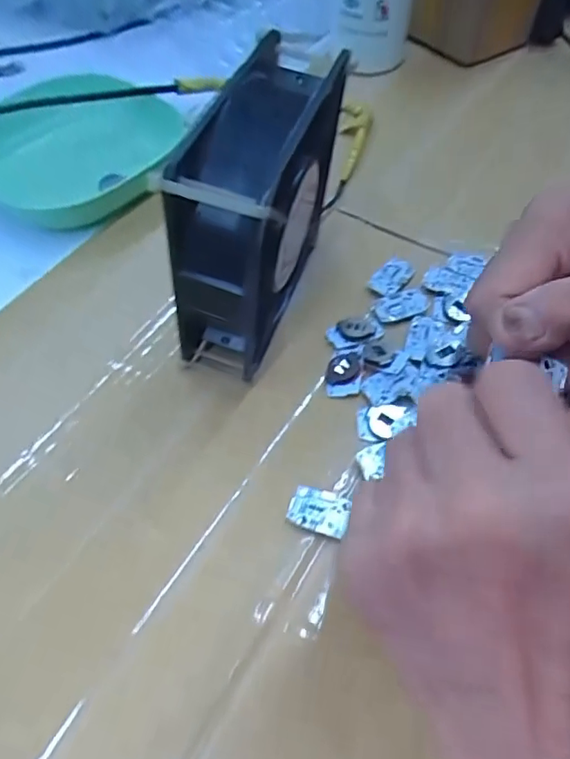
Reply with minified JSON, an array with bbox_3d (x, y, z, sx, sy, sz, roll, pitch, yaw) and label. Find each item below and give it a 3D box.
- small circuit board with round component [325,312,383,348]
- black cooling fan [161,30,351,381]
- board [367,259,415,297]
[{"bbox_3d":[0.038,-0.027,0.298,0.030,0.005,0.021,-13,56,-9],"label":"small circuit board with round component"},{"bbox_3d":[-0.010,-0.074,0.259,0.049,0.118,0.114,16,57,12],"label":"black cooling fan"},{"bbox_3d":[0.063,-0.060,0.318,0.018,0.004,0.031,35,66,20],"label":"board"}]

